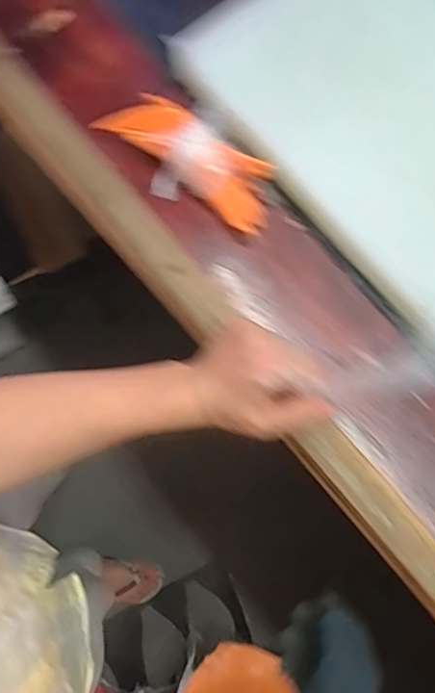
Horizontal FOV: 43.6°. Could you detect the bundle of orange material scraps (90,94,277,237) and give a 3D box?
[{"bbox_3d":[-0.024,-0.160,0.473,0.166,0.036,0.060,34,79,6],"label":"bundle of orange material scraps"}]

